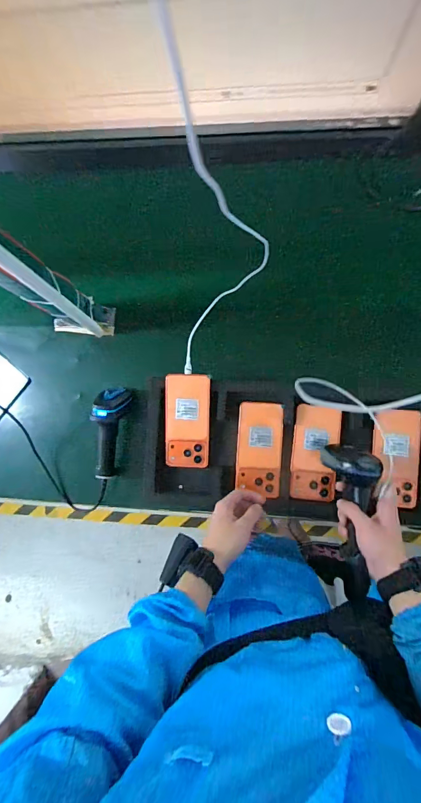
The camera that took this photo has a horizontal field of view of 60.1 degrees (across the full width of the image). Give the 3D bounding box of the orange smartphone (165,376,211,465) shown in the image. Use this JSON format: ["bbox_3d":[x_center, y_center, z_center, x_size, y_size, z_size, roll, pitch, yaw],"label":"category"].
[{"bbox_3d":[-0.041,0.035,0.633,0.077,0.019,0.161,1,92,4],"label":"orange smartphone"}]

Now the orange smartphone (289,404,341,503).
[{"bbox_3d":[0.179,0.088,0.620,0.074,0.016,0.158,5,88,6],"label":"orange smartphone"}]

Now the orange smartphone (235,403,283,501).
[{"bbox_3d":[0.084,0.081,0.622,0.077,0.012,0.155,1,89,4],"label":"orange smartphone"}]

